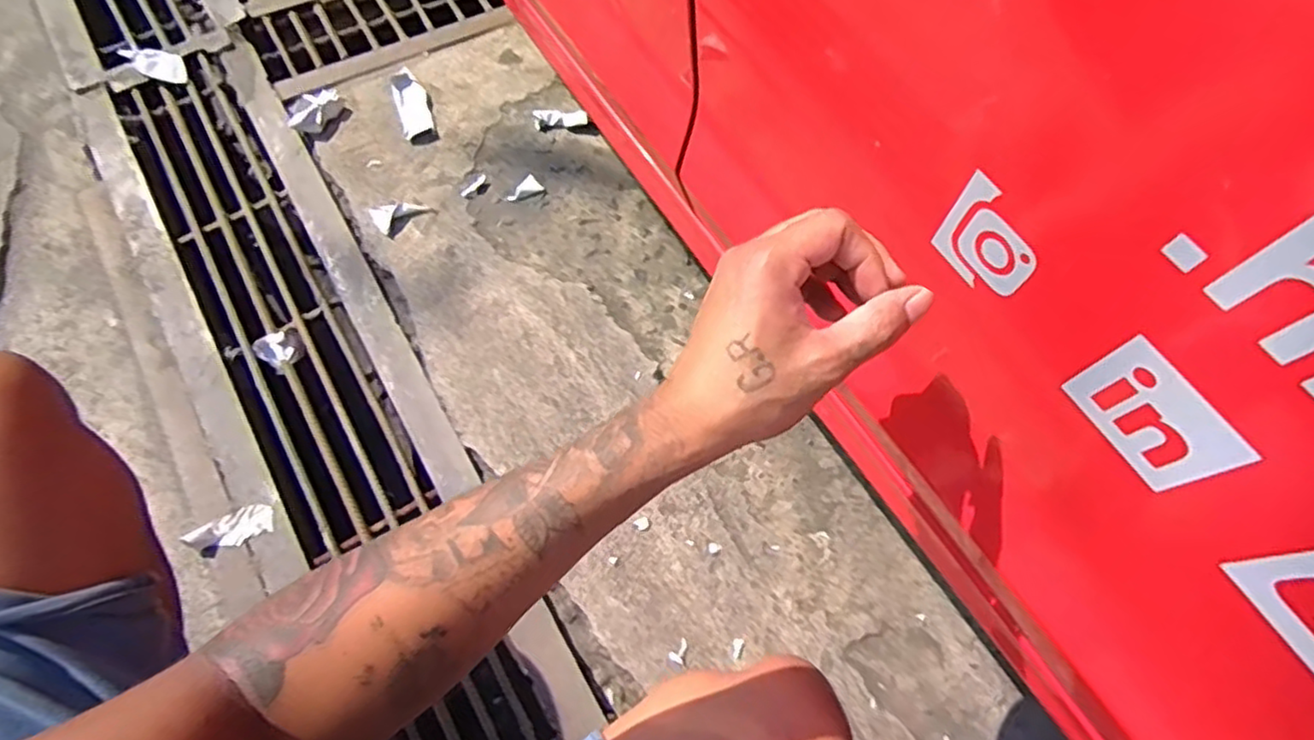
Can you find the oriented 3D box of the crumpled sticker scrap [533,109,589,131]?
[{"bbox_3d":[-0.141,-0.371,0.995,0.078,0.013,0.030,-4,66,-7],"label":"crumpled sticker scrap"}]

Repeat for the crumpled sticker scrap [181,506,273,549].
[{"bbox_3d":[-0.478,0.179,0.764,0.087,0.013,0.037,-24,70,-15],"label":"crumpled sticker scrap"}]

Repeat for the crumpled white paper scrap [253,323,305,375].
[{"bbox_3d":[-0.484,-0.029,0.877,0.049,0.020,0.055,37,68,11],"label":"crumpled white paper scrap"}]

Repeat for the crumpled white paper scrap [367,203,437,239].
[{"bbox_3d":[-0.340,-0.211,0.906,0.072,0.014,0.052,-34,73,-18],"label":"crumpled white paper scrap"}]

